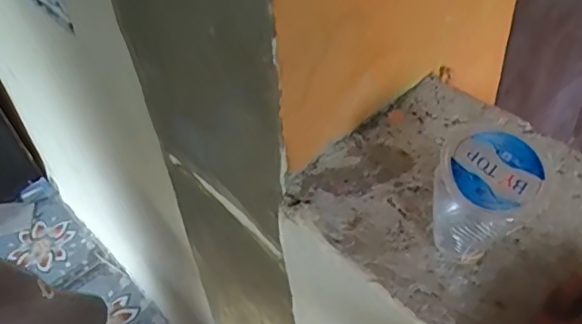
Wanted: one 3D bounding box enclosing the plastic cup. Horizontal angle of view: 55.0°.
[{"bbox_3d":[0.136,0.027,0.393,0.069,0.087,0.066,13,49,19],"label":"plastic cup"}]

